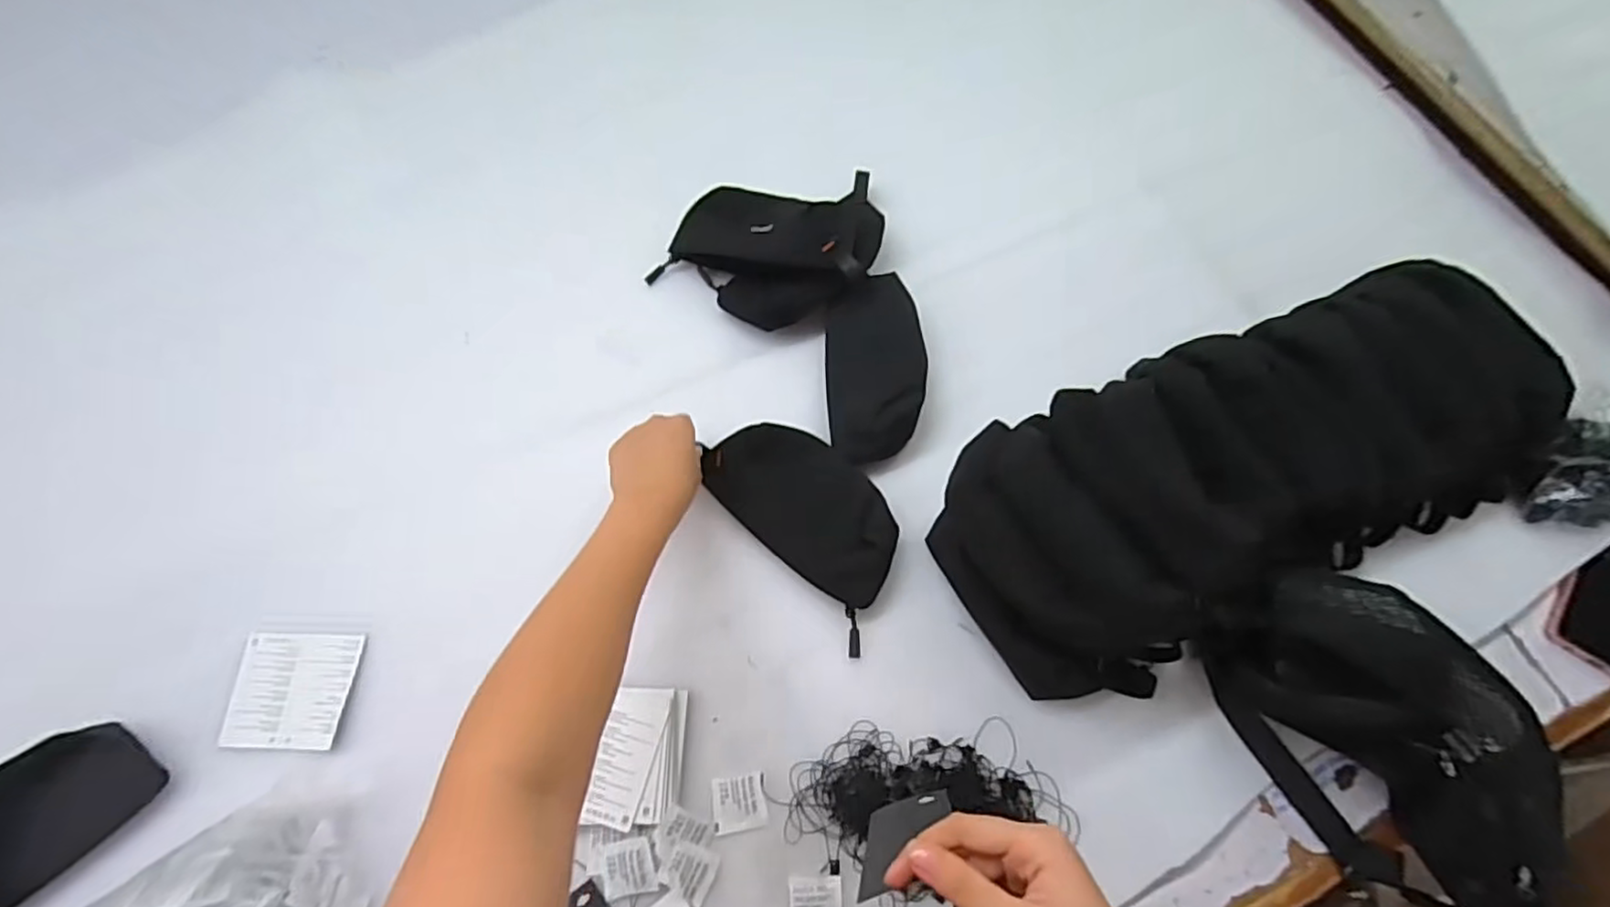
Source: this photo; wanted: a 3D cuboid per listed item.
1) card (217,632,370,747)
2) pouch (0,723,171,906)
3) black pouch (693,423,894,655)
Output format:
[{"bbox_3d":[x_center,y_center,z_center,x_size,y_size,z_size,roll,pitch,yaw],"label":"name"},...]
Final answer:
[{"bbox_3d":[-0.425,0.196,0.566,0.097,0.011,0.089,2,71,2],"label":"card"},{"bbox_3d":[-0.604,0.296,0.506,0.087,0.043,0.205,43,76,14],"label":"pouch"},{"bbox_3d":[0.007,0.055,0.597,0.108,0.030,0.202,-35,71,-12],"label":"black pouch"}]

